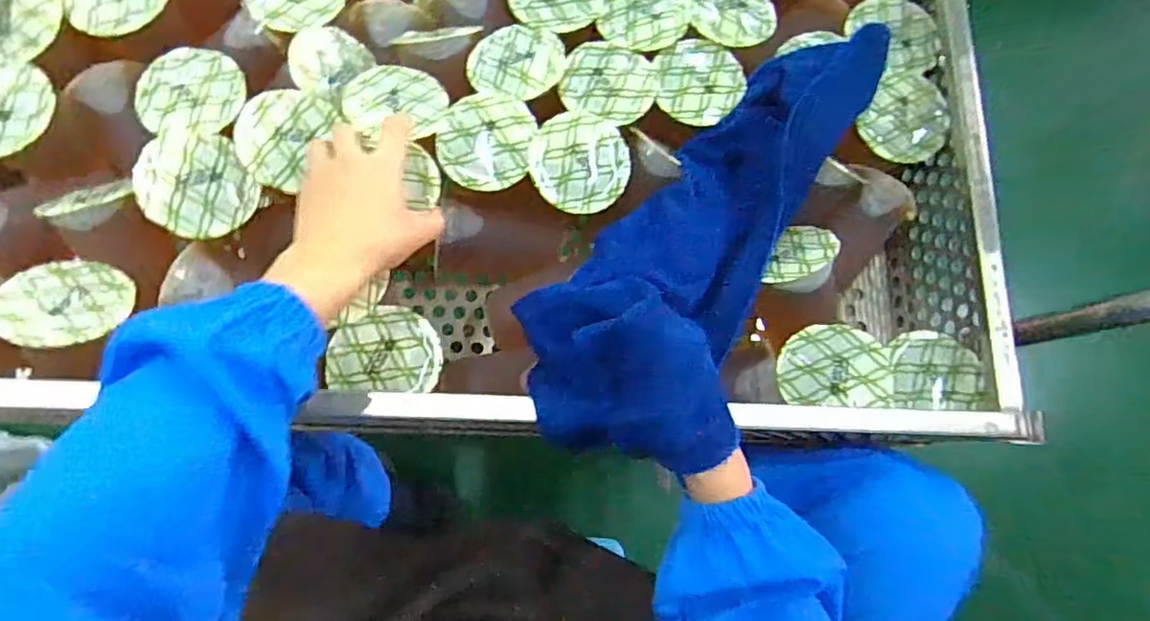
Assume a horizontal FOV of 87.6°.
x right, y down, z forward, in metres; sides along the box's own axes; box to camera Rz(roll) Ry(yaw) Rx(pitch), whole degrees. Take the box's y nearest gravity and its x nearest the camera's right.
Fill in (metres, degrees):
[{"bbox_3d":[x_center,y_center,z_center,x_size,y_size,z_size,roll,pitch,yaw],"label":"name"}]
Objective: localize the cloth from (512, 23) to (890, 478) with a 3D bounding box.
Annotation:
[{"bbox_3d":[0.130,-0.078,0.520,0.164,0.091,0.462,35,67,9],"label":"cloth"}]

